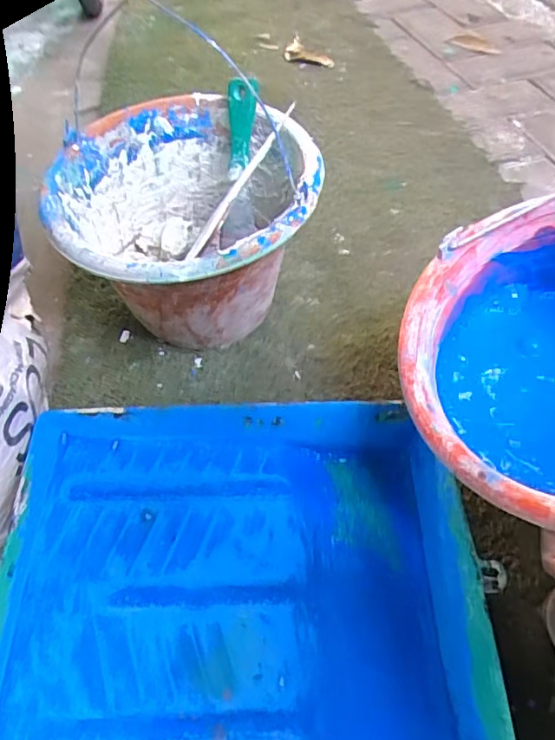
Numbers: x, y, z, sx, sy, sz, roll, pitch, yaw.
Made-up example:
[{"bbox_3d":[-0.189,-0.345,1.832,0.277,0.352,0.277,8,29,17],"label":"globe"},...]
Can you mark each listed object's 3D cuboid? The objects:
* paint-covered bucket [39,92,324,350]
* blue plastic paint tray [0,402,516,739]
[{"bbox_3d":[-0.084,-0.131,0.553,0.230,0.176,0.244,0,55,0],"label":"paint-covered bucket"},{"bbox_3d":[-0.029,0.167,0.411,0.334,0.069,0.286,0,55,-1],"label":"blue plastic paint tray"}]

